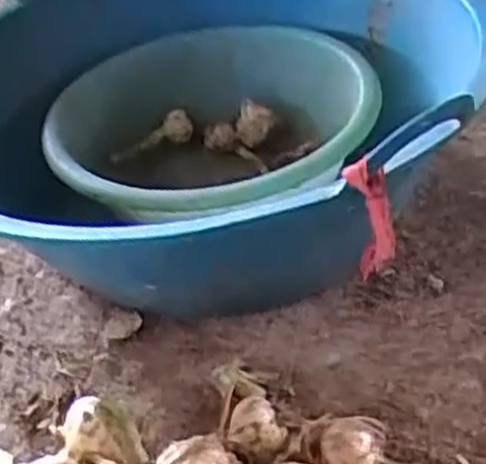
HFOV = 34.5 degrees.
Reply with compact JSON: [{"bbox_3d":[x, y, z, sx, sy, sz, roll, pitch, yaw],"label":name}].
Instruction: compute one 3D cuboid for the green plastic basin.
[{"bbox_3d":[-0.016,-0.089,0.743,0.264,0.114,0.291,12,43,22],"label":"green plastic basin"}]

